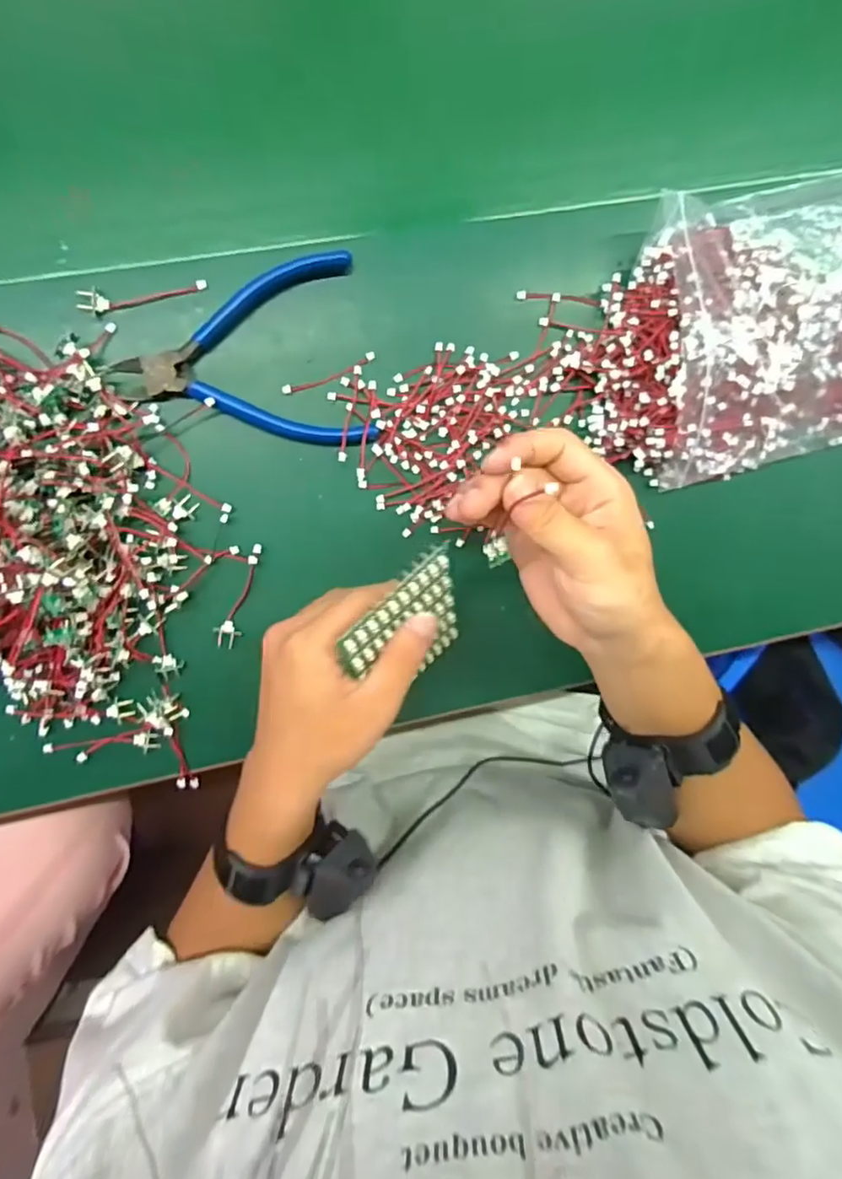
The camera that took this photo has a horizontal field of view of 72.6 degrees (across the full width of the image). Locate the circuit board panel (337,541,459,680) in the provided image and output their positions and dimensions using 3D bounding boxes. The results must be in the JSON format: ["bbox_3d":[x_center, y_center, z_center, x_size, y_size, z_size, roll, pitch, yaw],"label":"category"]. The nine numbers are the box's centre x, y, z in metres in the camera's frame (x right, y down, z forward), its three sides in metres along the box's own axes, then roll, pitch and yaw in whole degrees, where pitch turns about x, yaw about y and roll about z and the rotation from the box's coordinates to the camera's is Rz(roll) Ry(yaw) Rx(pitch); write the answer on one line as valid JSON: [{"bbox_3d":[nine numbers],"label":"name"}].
[{"bbox_3d":[-0.006,0.023,0.322,0.009,0.082,0.077,35,73,29],"label":"circuit board panel"}]

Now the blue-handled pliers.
[{"bbox_3d":[-0.100,-0.126,0.323,0.138,0.013,0.100,-12,99,-6],"label":"blue-handled pliers"}]

